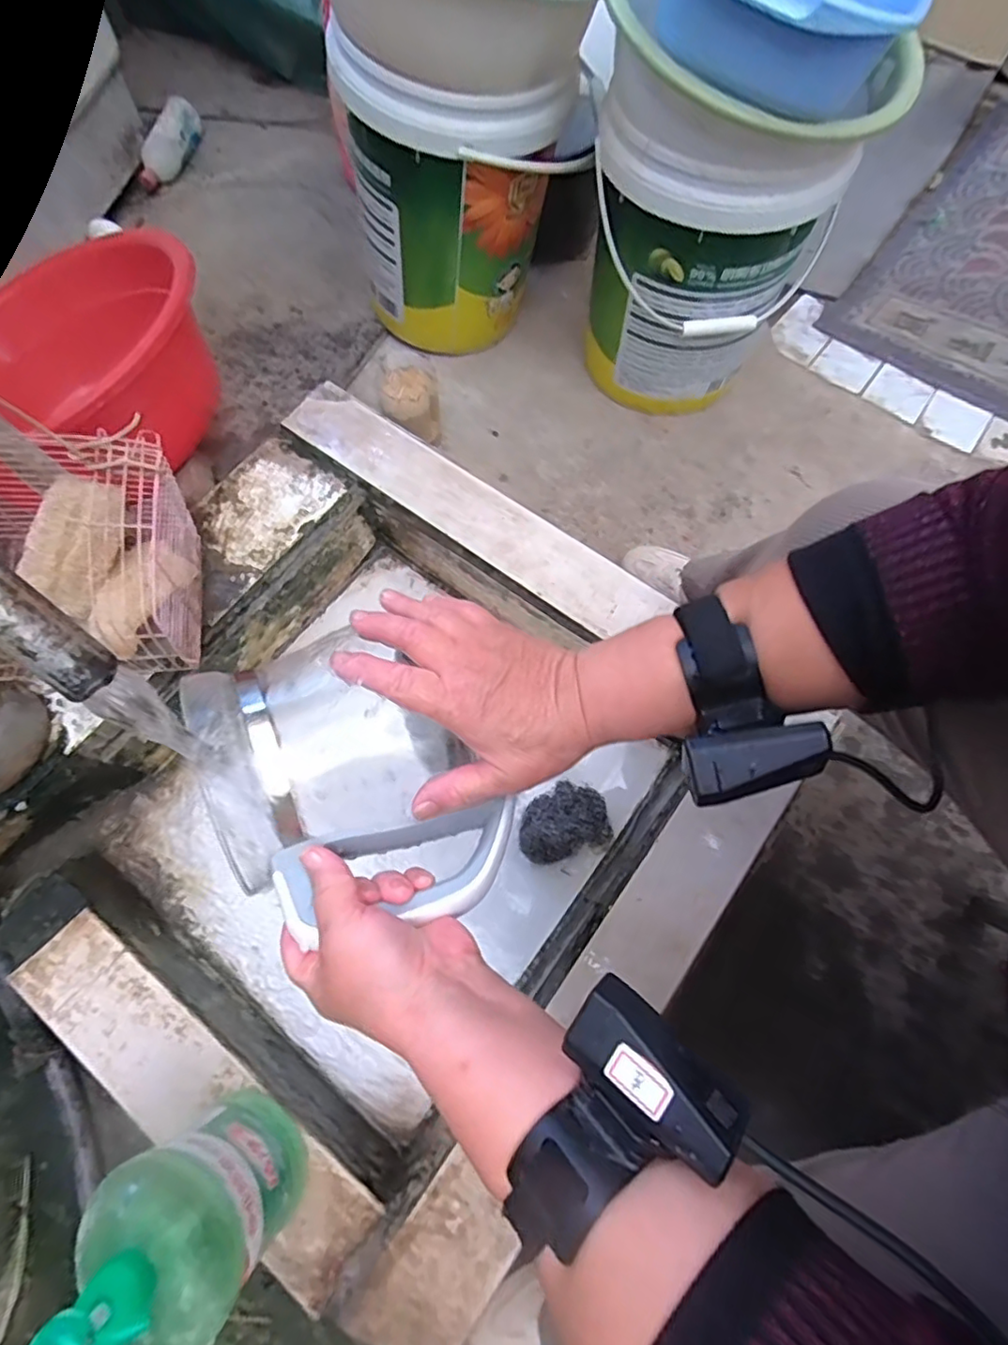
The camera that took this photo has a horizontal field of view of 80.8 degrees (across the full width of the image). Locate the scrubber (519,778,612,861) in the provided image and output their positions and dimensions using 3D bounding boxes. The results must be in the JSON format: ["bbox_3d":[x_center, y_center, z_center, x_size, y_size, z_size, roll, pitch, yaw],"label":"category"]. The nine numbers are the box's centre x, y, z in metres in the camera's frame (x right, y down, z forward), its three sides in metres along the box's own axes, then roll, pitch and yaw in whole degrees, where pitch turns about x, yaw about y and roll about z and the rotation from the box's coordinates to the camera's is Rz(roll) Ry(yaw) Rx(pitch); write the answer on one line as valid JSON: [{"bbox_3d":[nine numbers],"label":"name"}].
[{"bbox_3d":[0.073,0.178,0.711,0.110,0.069,0.080,-13,71,-7],"label":"scrubber"}]

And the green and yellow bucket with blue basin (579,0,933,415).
[{"bbox_3d":[0.271,-0.625,0.795,0.309,0.537,0.338,1,70,-2],"label":"green and yellow bucket with blue basin"}]

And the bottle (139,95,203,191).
[{"bbox_3d":[-0.651,-1.033,1.157,0.054,0.060,0.202,15,70,4],"label":"bottle"}]

